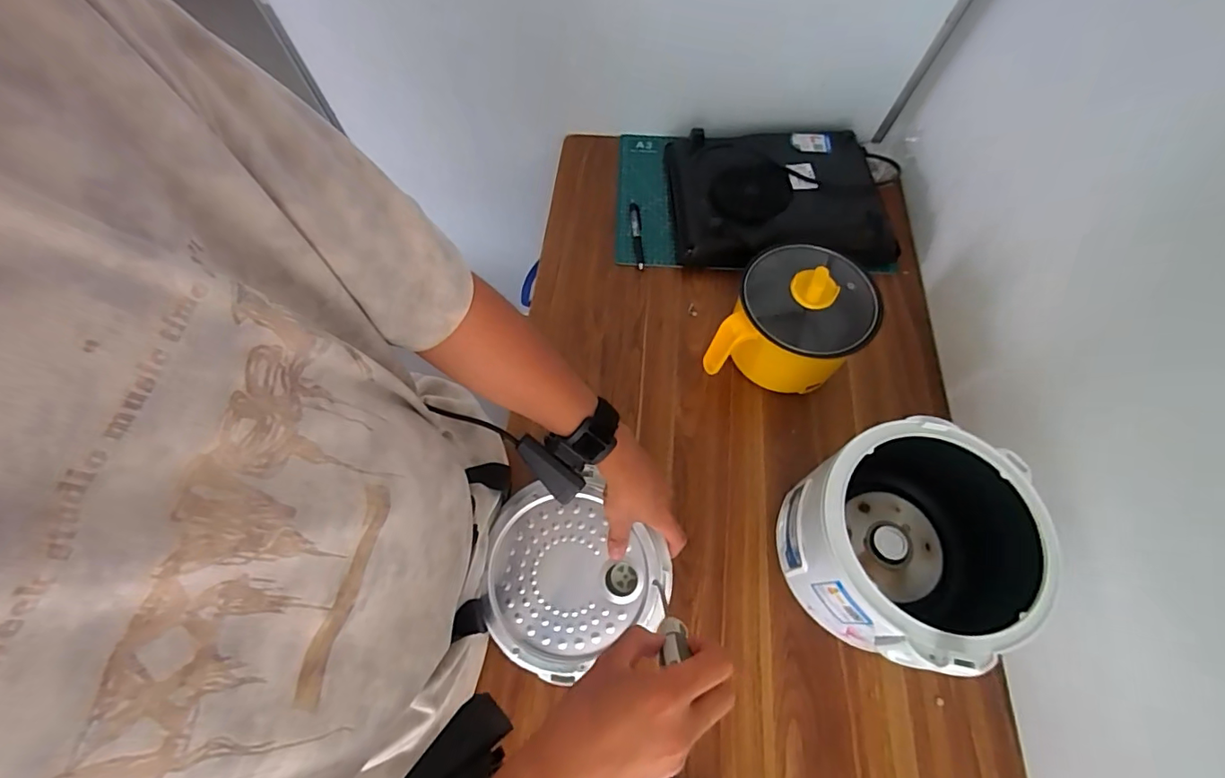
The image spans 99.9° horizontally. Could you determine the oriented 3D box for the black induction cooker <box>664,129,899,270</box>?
[{"bbox_3d":[0.266,-0.318,0.840,0.338,0.066,0.268,0,64,-1],"label":"black induction cooker"}]

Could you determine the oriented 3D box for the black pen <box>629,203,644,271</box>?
[{"bbox_3d":[0.039,-0.248,0.832,0.018,0.009,0.133,-1,64,-1],"label":"black pen"}]

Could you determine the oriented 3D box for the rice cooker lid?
[{"bbox_3d":[-0.049,0.194,0.536,0.183,0.038,0.178,0,64,-1],"label":"rice cooker lid"}]

